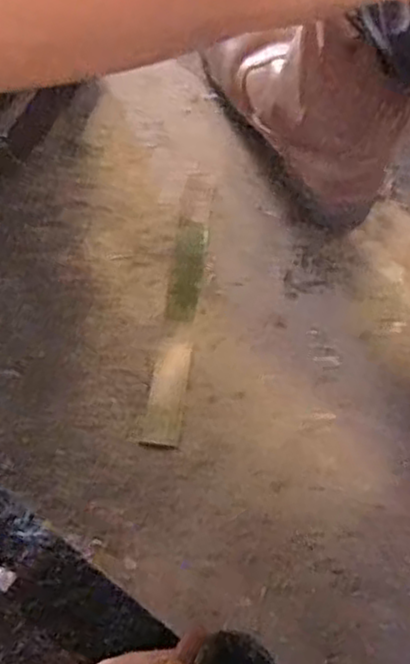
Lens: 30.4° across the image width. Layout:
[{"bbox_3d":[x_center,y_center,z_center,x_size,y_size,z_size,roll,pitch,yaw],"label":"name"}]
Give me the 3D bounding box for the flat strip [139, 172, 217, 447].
[{"bbox_3d":[-0.021,-0.026,0.716,0.033,0.004,0.265,8,75,3],"label":"flat strip"}]

